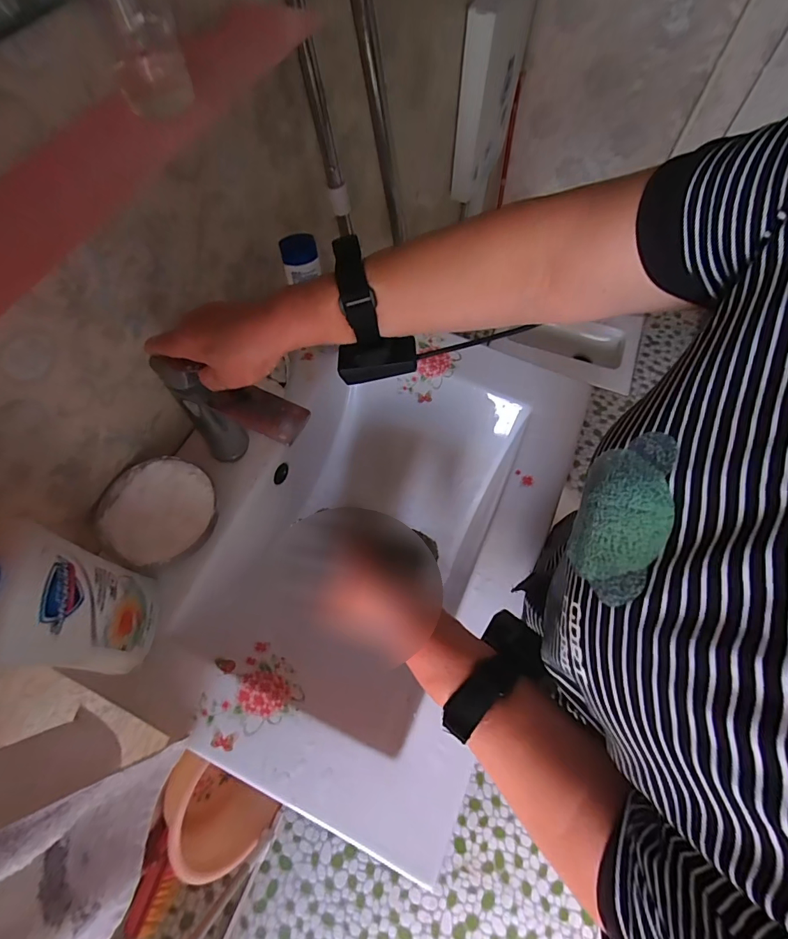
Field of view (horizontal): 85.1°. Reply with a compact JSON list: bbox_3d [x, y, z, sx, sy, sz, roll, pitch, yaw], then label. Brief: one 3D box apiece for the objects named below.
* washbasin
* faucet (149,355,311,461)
[{"bbox_3d":[-0.015,0.088,0.579,0.369,0.157,0.580,21,66,10],"label":"washbasin"},{"bbox_3d":[-0.158,-0.046,0.465,0.147,0.169,0.045,18,65,9],"label":"faucet"}]

